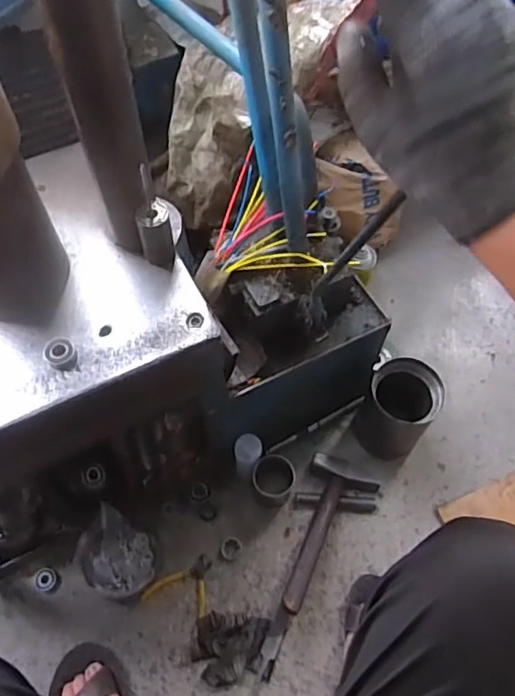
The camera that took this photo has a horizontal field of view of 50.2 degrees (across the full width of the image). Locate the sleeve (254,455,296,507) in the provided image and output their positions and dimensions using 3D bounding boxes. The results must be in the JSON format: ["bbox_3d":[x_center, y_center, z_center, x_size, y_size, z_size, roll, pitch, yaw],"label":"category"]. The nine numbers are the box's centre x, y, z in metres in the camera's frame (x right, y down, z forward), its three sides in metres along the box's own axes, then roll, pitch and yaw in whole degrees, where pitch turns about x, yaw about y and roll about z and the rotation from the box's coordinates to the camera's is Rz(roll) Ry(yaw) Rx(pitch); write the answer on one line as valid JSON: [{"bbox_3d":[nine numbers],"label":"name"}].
[{"bbox_3d":[0.029,0.228,0.949,0.070,0.081,0.073,0,60,0],"label":"sleeve"}]

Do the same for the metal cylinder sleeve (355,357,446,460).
[{"bbox_3d":[0.245,0.110,0.977,0.122,0.173,0.121,0,60,0],"label":"metal cylinder sleeve"}]

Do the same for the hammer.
[{"bbox_3d":[0.110,0.304,0.906,0.122,0.051,0.282,21,47,11],"label":"hammer"}]

